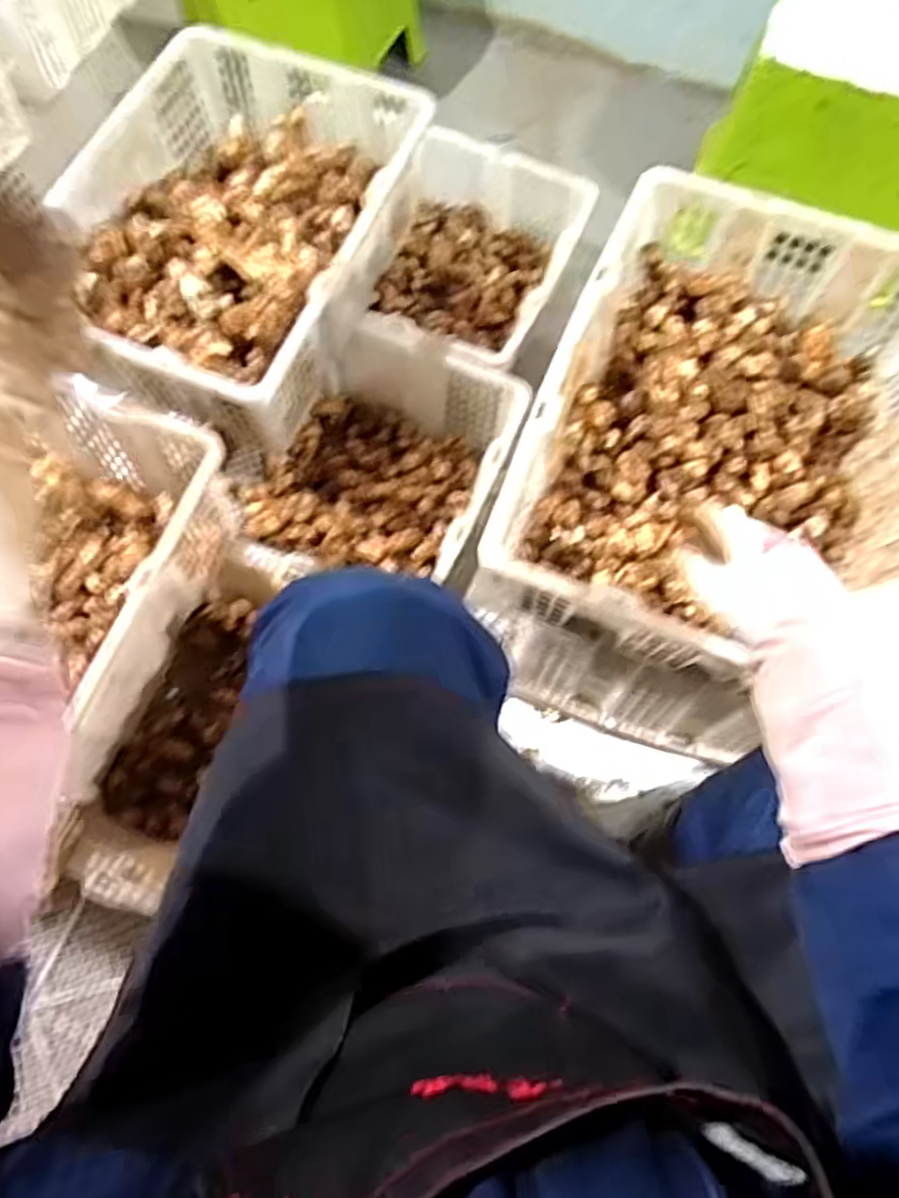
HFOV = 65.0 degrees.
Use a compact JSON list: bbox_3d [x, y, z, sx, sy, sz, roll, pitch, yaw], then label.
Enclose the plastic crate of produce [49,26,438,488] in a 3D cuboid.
[{"bbox_3d":[-0.259,-0.436,0.862,0.341,0.142,0.469,19,70,8],"label":"plastic crate of produce"}]

